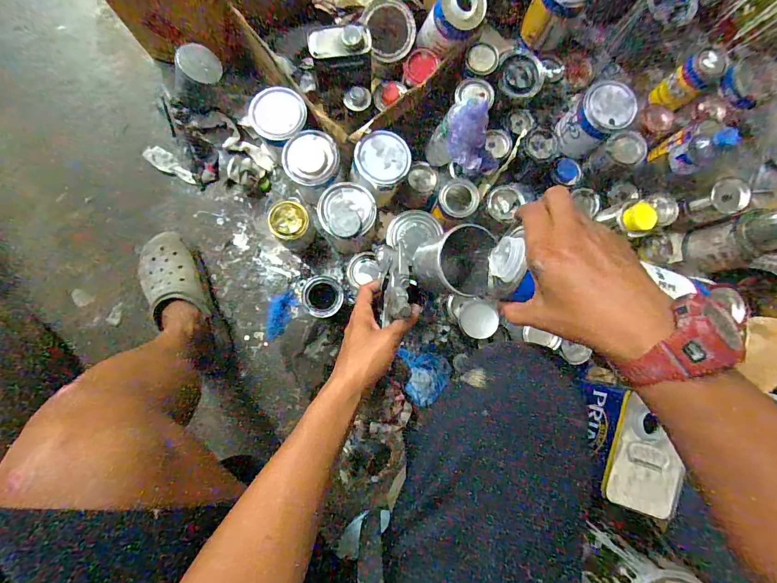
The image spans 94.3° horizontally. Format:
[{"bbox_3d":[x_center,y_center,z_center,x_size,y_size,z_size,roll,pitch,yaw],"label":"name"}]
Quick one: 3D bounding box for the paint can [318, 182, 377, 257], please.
[{"bbox_3d":[-0.081,-0.144,0.724,0.099,0.133,0.103,0,84,-3],"label":"paint can"}]

